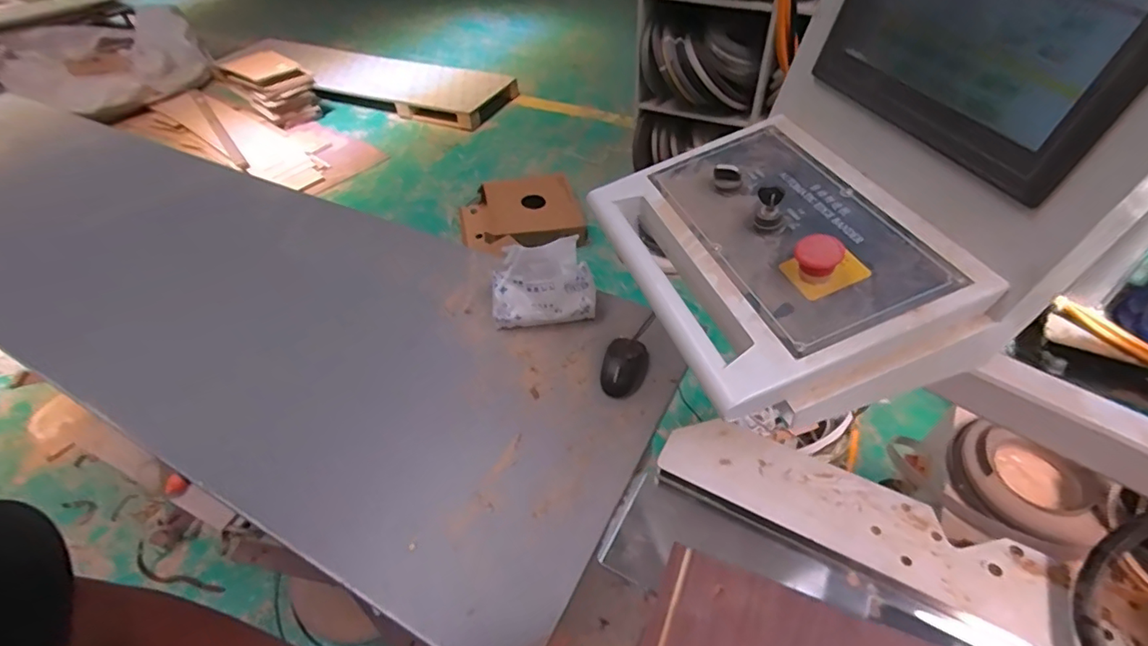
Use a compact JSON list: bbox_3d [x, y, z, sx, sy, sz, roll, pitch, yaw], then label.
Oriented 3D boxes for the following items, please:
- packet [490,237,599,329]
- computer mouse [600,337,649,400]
[{"bbox_3d":[-0.055,-0.067,0.895,0.177,0.133,0.078,-7,46,-3],"label":"packet"},{"bbox_3d":[0.078,0.065,0.831,0.069,0.031,0.108,12,47,15],"label":"computer mouse"}]

